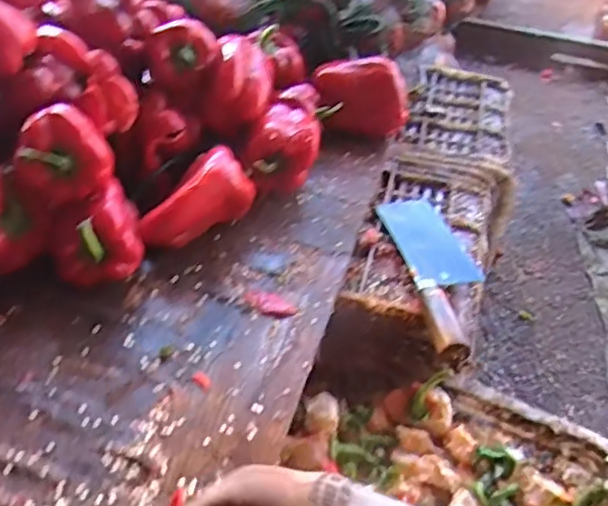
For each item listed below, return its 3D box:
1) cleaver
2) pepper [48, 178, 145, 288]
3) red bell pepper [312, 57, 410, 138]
[{"bbox_3d":[0.151,0.014,0.703,0.087,0.039,0.264,-3,43,-10],"label":"cleaver"},{"bbox_3d":[-0.201,-0.015,0.625,0.082,0.079,0.075,-14,46,-21],"label":"pepper"},{"bbox_3d":[0.076,-0.209,0.853,0.126,0.078,0.070,0,43,-7],"label":"red bell pepper"}]

